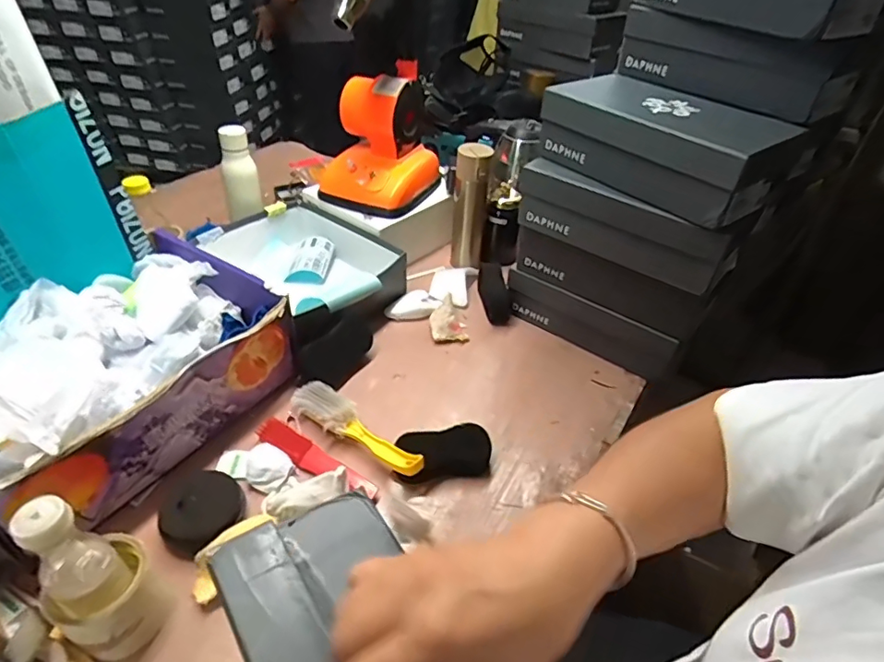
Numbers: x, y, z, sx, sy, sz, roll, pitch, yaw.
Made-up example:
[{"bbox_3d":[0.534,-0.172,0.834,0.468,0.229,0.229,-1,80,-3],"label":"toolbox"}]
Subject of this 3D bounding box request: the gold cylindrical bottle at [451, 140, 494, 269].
[{"bbox_3d":[0.054,-0.231,1.032,0.060,0.240,0.055,2,39,-2],"label":"gold cylindrical bottle"}]

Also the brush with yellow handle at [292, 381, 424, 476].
[{"bbox_3d":[-0.117,0.136,0.729,0.224,0.049,0.046,30,46,29],"label":"brush with yellow handle"}]

